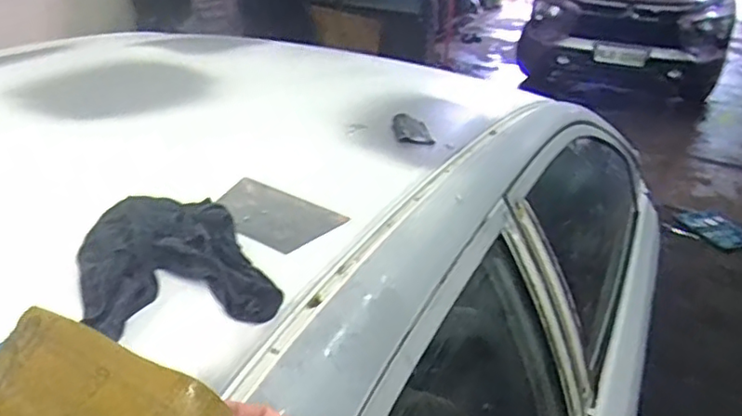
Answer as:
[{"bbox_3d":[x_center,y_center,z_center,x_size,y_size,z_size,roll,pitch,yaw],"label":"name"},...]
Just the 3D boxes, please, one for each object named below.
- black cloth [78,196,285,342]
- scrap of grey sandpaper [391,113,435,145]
[{"bbox_3d":[-0.186,0.050,0.576,0.159,0.045,0.177,-13,32,-28],"label":"black cloth"},{"bbox_3d":[0.060,-0.114,0.912,0.055,0.013,0.054,1,52,-26],"label":"scrap of grey sandpaper"}]

